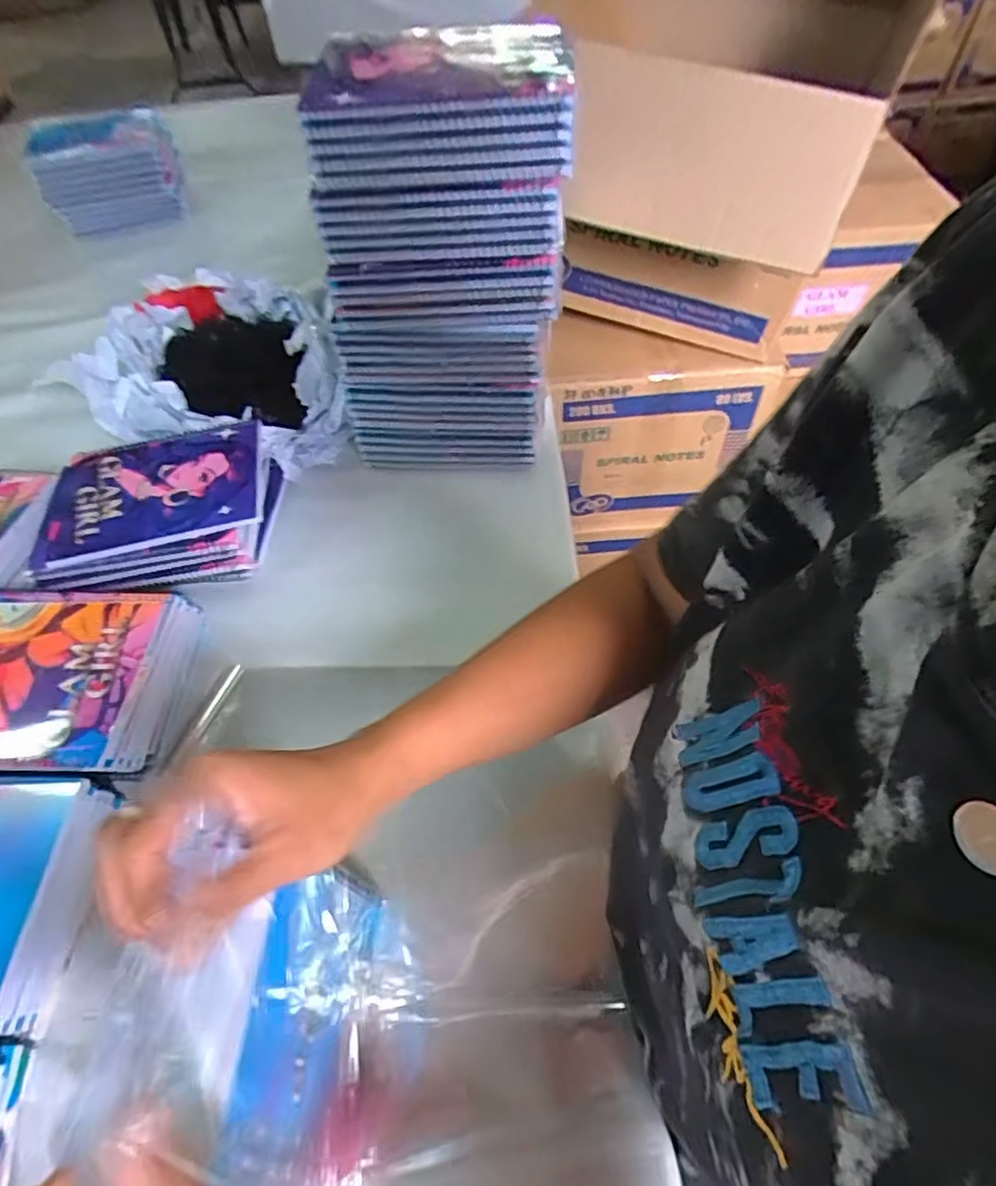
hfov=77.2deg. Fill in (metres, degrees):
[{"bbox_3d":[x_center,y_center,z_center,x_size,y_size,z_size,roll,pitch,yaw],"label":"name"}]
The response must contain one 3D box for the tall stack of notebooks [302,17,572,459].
[{"bbox_3d":[-0.042,-0.301,0.612,0.208,0.360,0.159,4,55,6],"label":"tall stack of notebooks"}]

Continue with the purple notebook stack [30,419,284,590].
[{"bbox_3d":[-0.338,-0.084,0.638,0.213,0.066,0.168,-14,55,-7],"label":"purple notebook stack"}]

